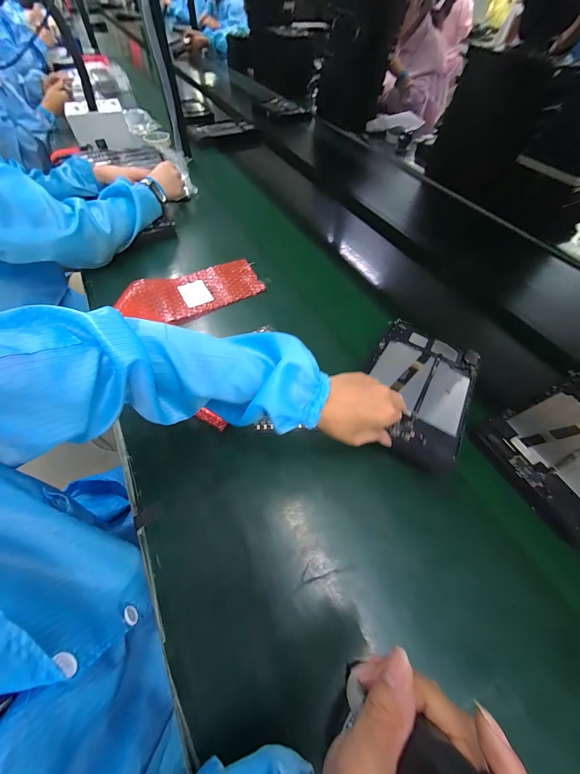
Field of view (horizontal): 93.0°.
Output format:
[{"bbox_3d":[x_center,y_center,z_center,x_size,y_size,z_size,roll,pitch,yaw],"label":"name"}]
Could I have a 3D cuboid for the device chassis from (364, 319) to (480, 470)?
[{"bbox_3d":[0.185,-0.005,0.399,0.142,0.014,0.236,26,52,15],"label":"device chassis"}]

